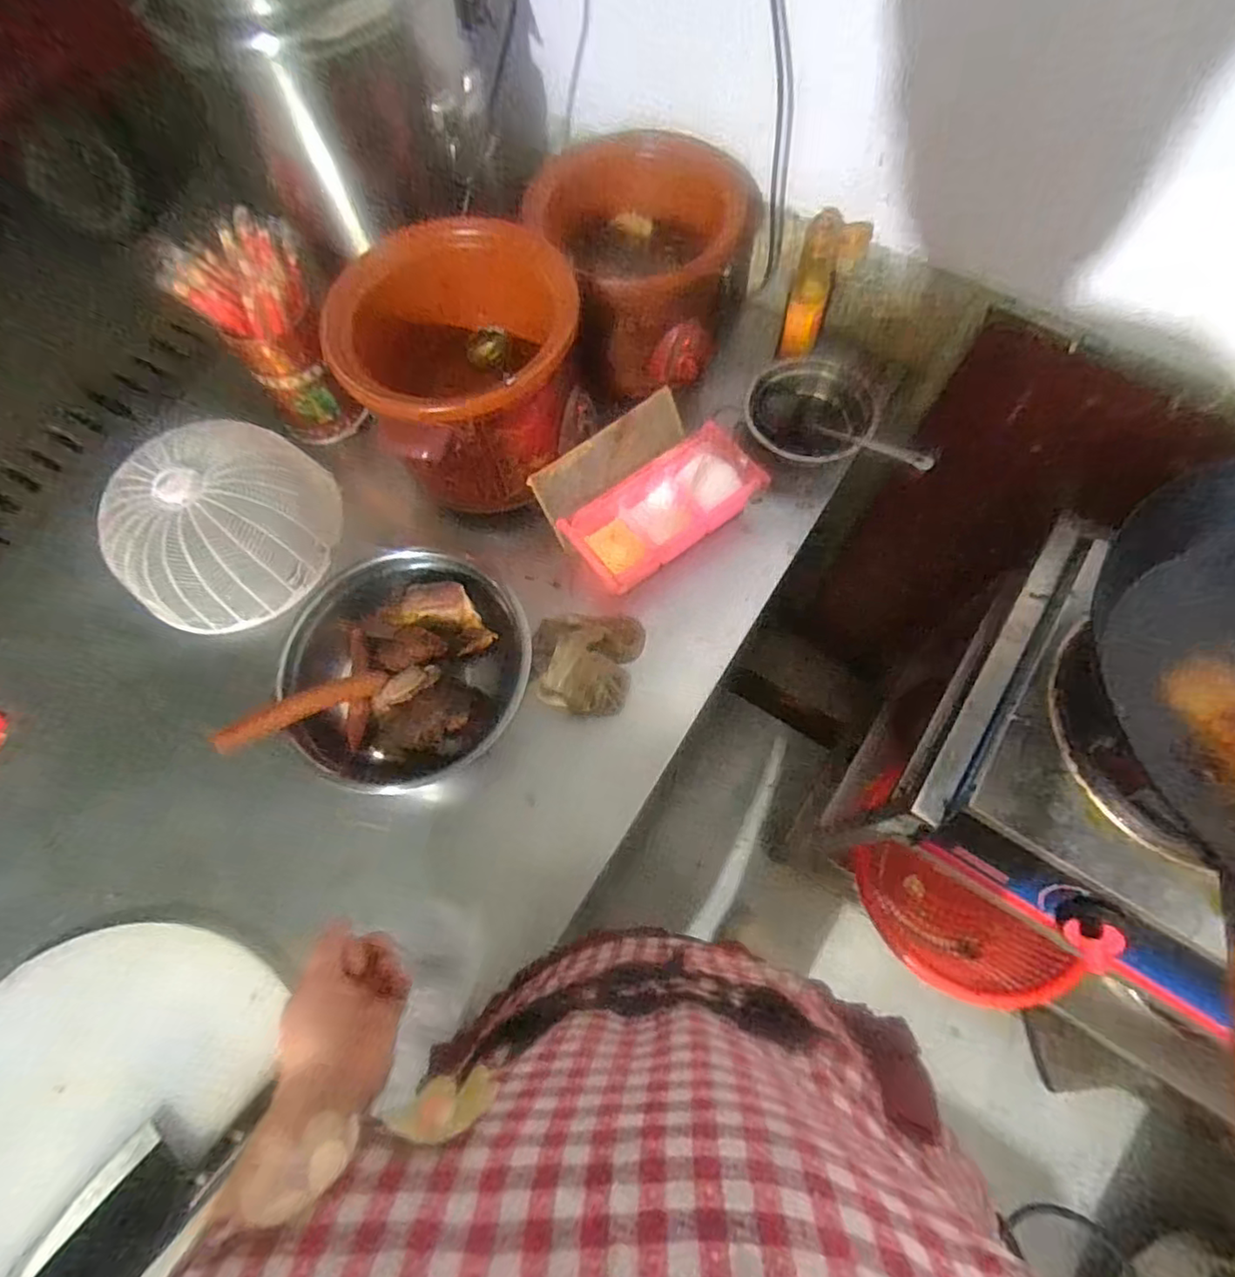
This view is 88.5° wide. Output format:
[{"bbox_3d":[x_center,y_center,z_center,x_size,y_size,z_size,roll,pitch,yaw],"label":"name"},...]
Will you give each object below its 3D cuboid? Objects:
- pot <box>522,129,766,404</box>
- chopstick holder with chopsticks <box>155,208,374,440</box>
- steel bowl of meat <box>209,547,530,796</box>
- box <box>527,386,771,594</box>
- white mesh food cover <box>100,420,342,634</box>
[{"bbox_3d":[0.016,-0.415,0.722,0.221,0.165,0.209,-1,69,2],"label":"pot"},{"bbox_3d":[-0.376,-0.335,0.718,0.131,0.207,0.111,-33,71,-10],"label":"chopstick holder with chopsticks"},{"bbox_3d":[-0.216,0.032,0.621,0.256,0.105,0.221,4,70,4],"label":"steel bowl of meat"},{"bbox_3d":[0.031,-0.161,0.702,0.207,0.073,0.152,-38,72,-11],"label":"box"},{"bbox_3d":[-0.432,-0.117,0.687,0.205,0.099,0.198,1,69,3],"label":"white mesh food cover"}]

